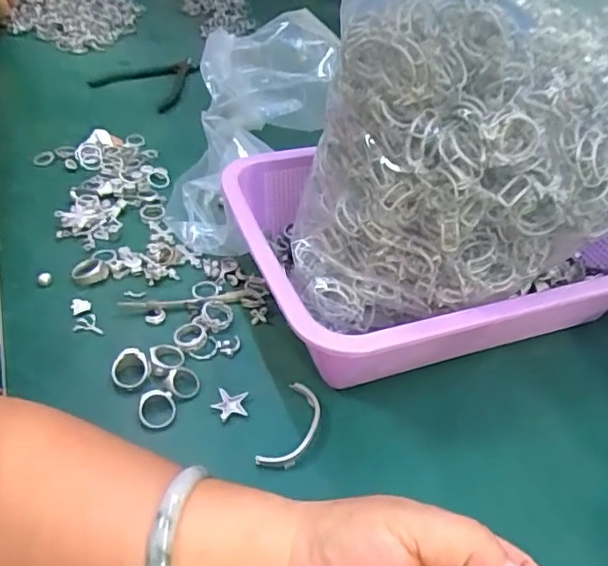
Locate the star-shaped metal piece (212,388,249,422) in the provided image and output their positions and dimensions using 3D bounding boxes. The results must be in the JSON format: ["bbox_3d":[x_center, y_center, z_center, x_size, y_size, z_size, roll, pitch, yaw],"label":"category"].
[{"bbox_3d":[-0.049,0.080,0.377,0.023,0.004,0.021,10,43,7],"label":"star-shaped metal piece"}]

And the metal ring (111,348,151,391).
[{"bbox_3d":[-0.119,0.059,0.390,0.025,0.007,0.027,4,78,-19],"label":"metal ring"}]

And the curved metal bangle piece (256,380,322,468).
[{"bbox_3d":[-0.006,0.092,0.365,0.026,0.008,0.065,16,44,12],"label":"curved metal bangle piece"}]

